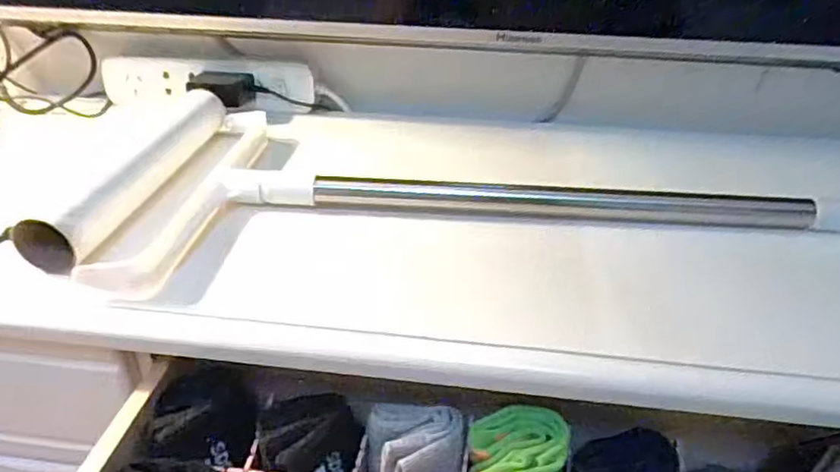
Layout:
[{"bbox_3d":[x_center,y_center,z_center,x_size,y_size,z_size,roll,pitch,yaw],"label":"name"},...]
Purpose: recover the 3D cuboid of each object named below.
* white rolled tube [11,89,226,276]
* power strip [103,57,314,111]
[{"bbox_3d":[-0.211,-0.063,0.488,0.051,0.042,0.281,6,32,8],"label":"white rolled tube"},{"bbox_3d":[-0.218,-0.158,0.631,0.223,0.044,0.043,5,32,7],"label":"power strip"}]

